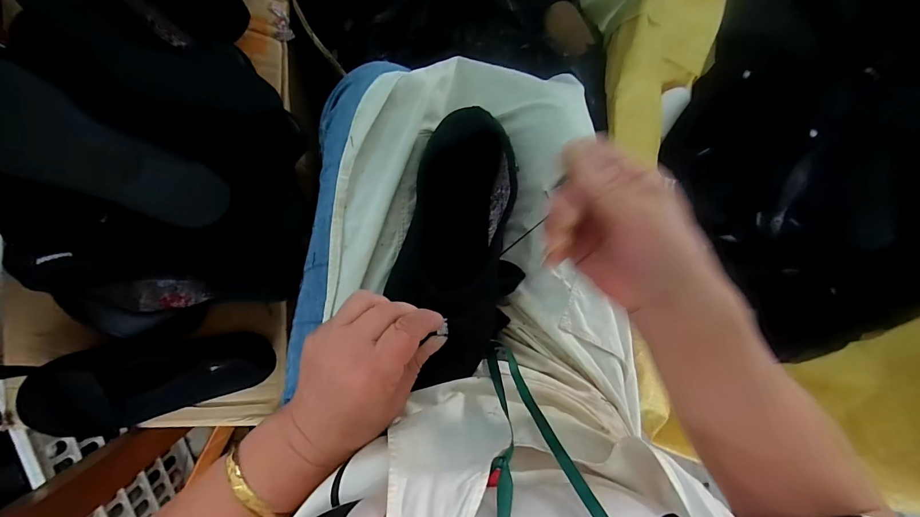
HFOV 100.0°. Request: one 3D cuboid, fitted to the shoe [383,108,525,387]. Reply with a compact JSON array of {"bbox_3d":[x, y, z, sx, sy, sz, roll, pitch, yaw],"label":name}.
[{"bbox_3d":[0.003,-0.014,0.338,0.112,0.071,0.227,3,92,-8],"label":"shoe"}]

